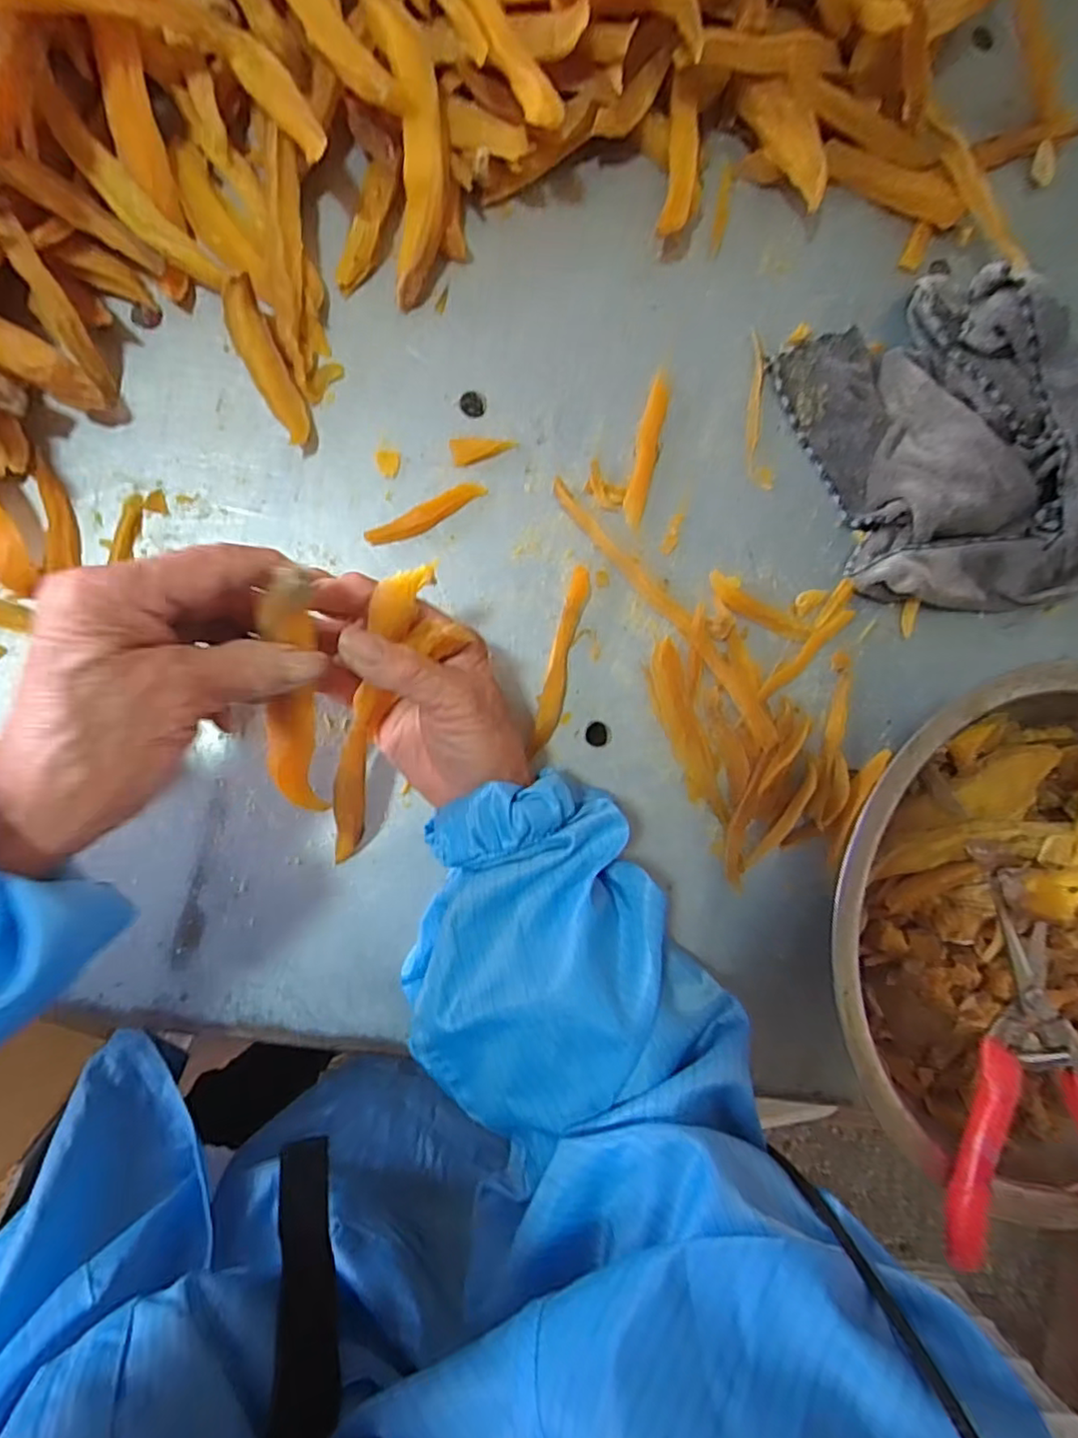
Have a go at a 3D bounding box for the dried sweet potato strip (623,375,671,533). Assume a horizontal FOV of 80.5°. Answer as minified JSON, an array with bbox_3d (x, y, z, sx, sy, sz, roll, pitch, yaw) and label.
[{"bbox_3d":[0.063,-0.158,0.375,0.014,0.010,0.086,12,89,-9],"label":"dried sweet potato strip"}]

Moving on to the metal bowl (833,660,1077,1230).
[{"bbox_3d":[0.292,0.110,0.372,0.287,0.090,0.275,0,91,-9],"label":"metal bowl"}]

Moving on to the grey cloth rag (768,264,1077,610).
[{"bbox_3d":[0.267,-0.166,0.387,0.191,0.053,0.207,-19,94,-9],"label":"grey cloth rag"}]

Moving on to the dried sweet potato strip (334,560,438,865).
[{"bbox_3d":[-0.082,0.001,0.313,0.020,0.019,0.161,17,113,-9],"label":"dried sweet potato strip"}]

